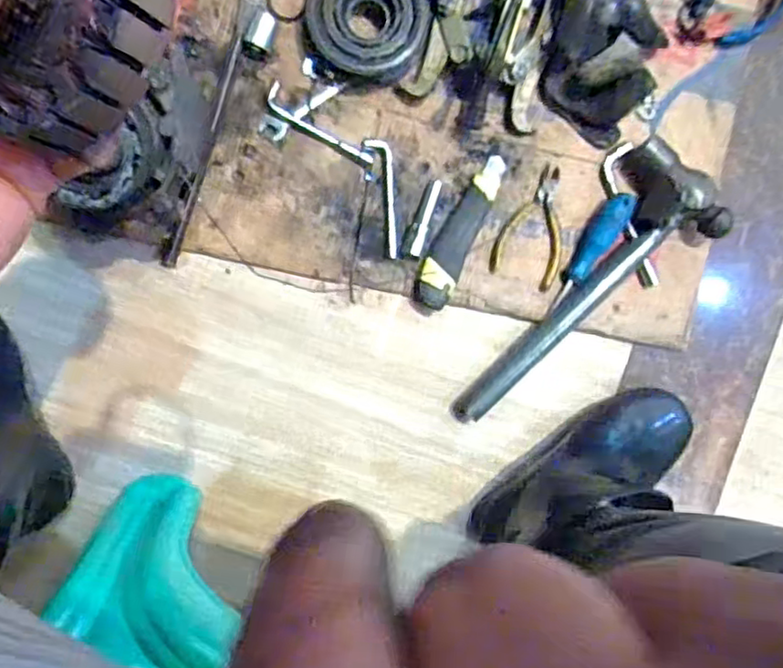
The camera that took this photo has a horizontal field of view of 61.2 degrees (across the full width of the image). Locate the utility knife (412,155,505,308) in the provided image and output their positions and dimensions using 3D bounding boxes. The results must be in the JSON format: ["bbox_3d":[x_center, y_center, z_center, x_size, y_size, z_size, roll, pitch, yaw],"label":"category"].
[{"bbox_3d":[0.068,-0.102,0.647,0.035,0.020,0.159,26,89,-7],"label":"utility knife"}]

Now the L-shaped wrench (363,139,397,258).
[{"bbox_3d":[-0.003,-0.133,0.645,0.023,0.005,0.115,-13,94,-5],"label":"L-shaped wrench"}]

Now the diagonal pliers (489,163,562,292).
[{"bbox_3d":[0.147,-0.109,0.663,0.068,0.009,0.117,20,90,-7],"label":"diagonal pliers"}]

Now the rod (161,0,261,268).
[{"bbox_3d":[-0.169,-0.198,0.627,0.019,0.015,0.280,16,90,-7],"label":"rod"}]

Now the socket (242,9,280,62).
[{"bbox_3d":[-0.123,-0.281,0.625,0.025,0.019,0.042,21,90,-7],"label":"socket"}]

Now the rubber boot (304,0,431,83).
[{"bbox_3d":[-0.023,-0.296,0.623,0.111,0.034,0.107,0,92,-7],"label":"rubber boot"}]

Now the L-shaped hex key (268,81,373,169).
[{"bbox_3d":[-0.069,-0.197,0.641,0.117,0.004,0.024,33,88,-7],"label":"L-shaped hex key"}]

